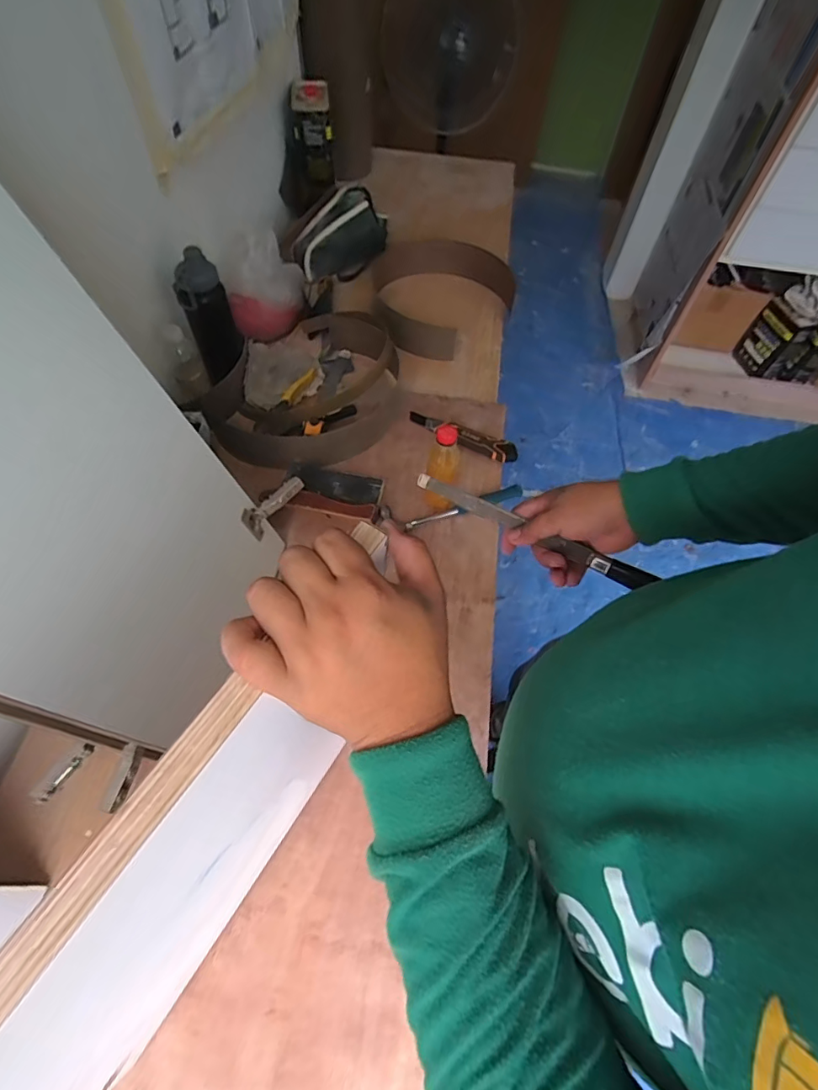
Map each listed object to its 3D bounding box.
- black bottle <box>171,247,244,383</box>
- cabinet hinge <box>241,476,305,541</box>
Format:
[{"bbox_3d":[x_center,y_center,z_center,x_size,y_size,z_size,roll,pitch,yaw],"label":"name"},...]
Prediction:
[{"bbox_3d":[-0.365,-0.421,0.914,0.085,0.203,0.071,-22,63,-15],"label":"black bottle"},{"bbox_3d":[-0.206,-0.062,0.760,0.108,0.051,0.021,-45,66,-6],"label":"cabinet hinge"}]

